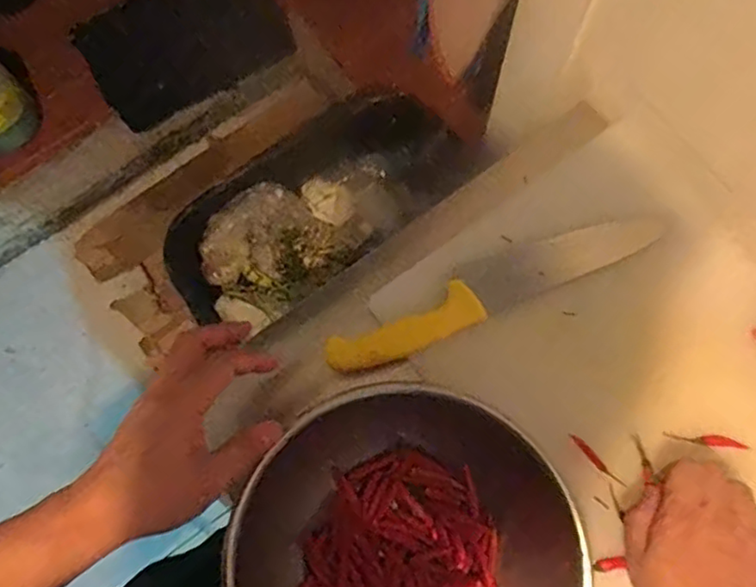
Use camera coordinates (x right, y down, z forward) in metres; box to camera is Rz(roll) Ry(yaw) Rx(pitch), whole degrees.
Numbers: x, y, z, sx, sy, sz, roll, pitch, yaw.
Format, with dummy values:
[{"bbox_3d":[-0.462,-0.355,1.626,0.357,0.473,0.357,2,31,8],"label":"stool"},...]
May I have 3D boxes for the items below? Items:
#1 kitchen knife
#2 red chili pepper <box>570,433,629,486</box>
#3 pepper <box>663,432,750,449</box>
[{"bbox_3d":[0.102,-0.008,0.555,0.311,0.025,0.050,-24,76,-4],"label":"kitchen knife"},{"bbox_3d":[0.184,0.141,0.531,0.007,0.011,0.057,-39,78,-8],"label":"red chili pepper"},{"bbox_3d":[0.275,0.123,0.529,0.066,0.004,0.010,7,76,3],"label":"pepper"}]

